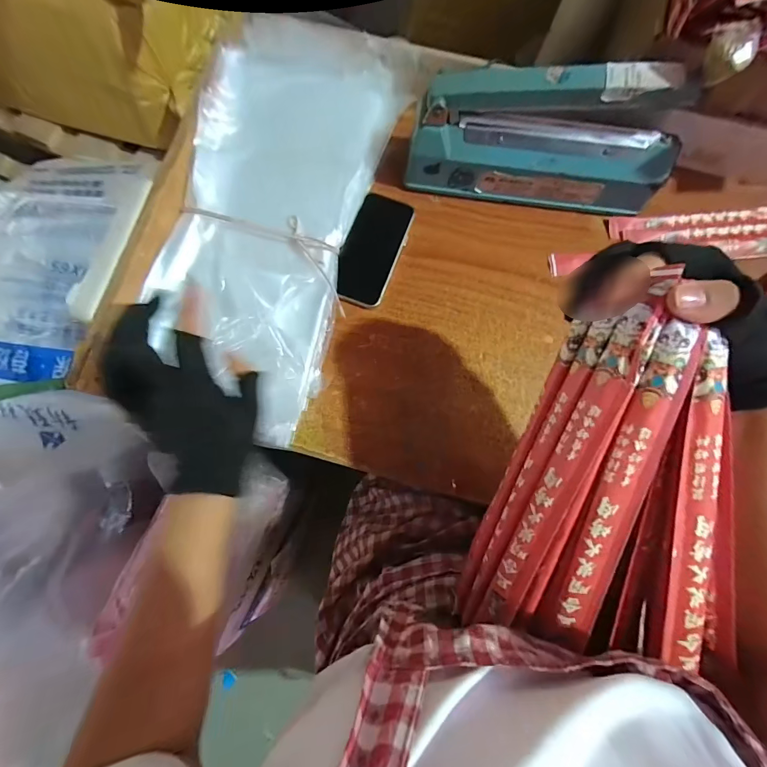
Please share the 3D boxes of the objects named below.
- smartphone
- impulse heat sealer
[{"bbox_3d":[-0.014,-0.172,0.484,0.069,0.016,0.147,19,79,5],"label":"smartphone"},{"bbox_3d":[0.184,-0.292,0.440,0.295,0.150,0.089,6,78,3],"label":"impulse heat sealer"}]

